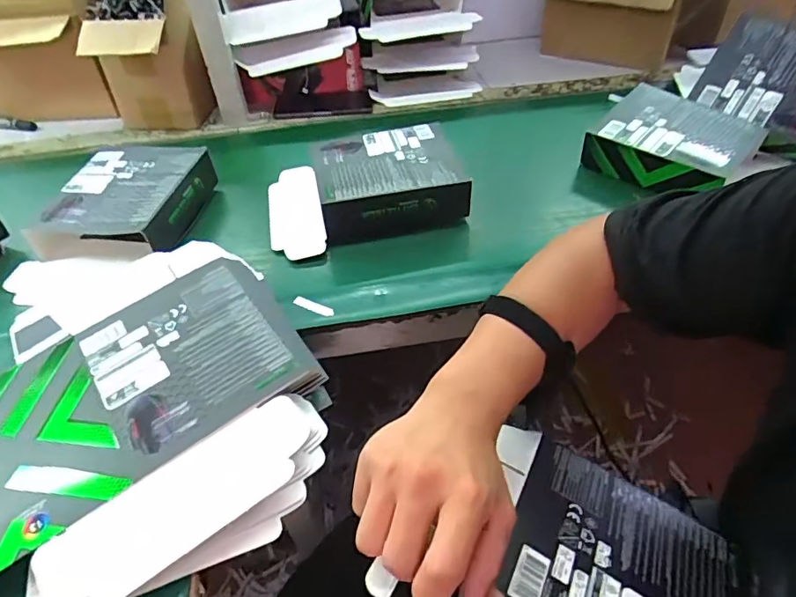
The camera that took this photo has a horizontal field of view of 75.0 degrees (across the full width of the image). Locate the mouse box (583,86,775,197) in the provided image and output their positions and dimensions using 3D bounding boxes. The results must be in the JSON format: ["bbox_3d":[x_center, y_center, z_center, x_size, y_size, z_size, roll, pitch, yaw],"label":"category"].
[{"bbox_3d":[0.374,-0.209,0.709,0.172,0.071,0.166,32,55,30],"label":"mouse box"}]

